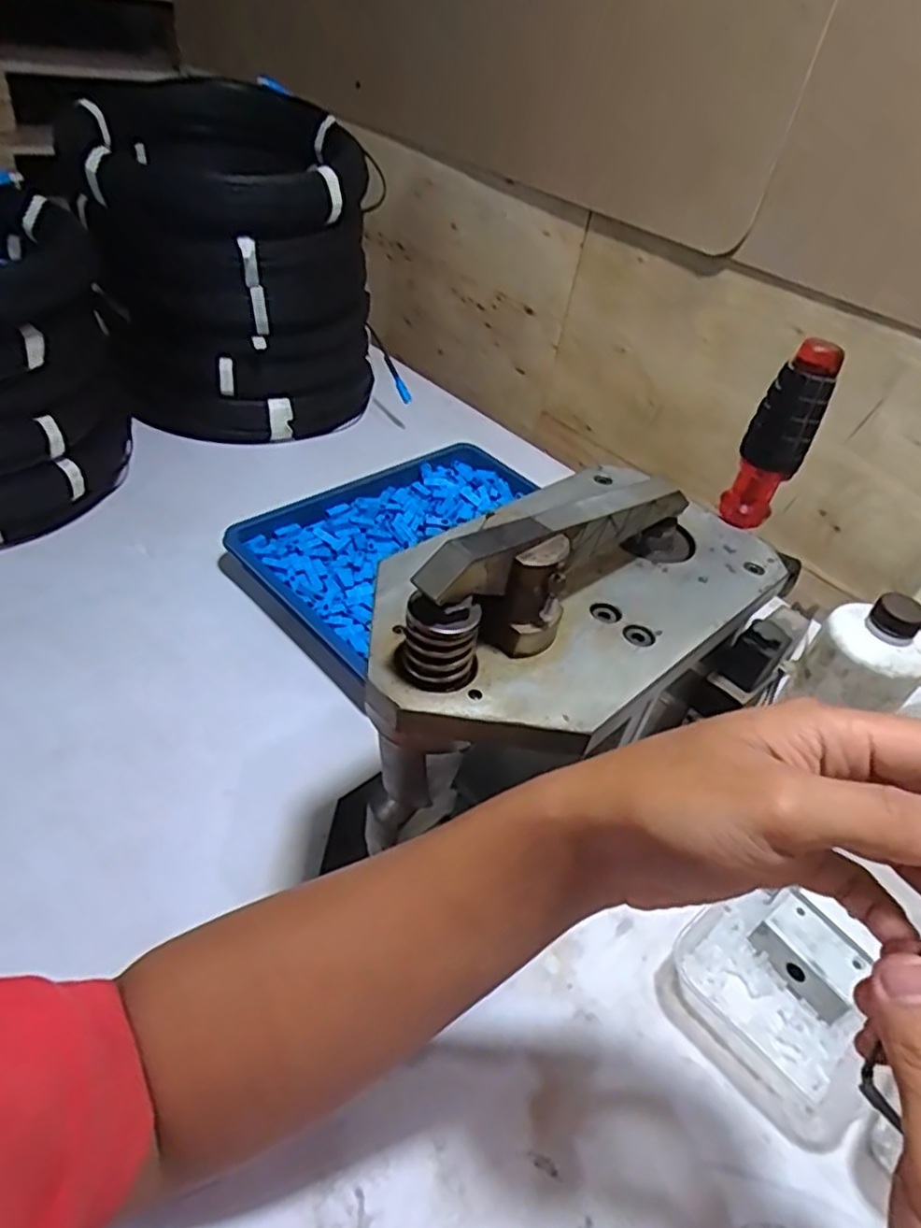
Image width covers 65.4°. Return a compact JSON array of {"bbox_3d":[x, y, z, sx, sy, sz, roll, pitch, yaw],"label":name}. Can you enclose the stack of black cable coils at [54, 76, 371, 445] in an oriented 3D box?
[{"bbox_3d":[-0.234,-0.363,0.776,0.273,0.301,0.238,-8,45,-21],"label":"stack of black cable coils"}]

